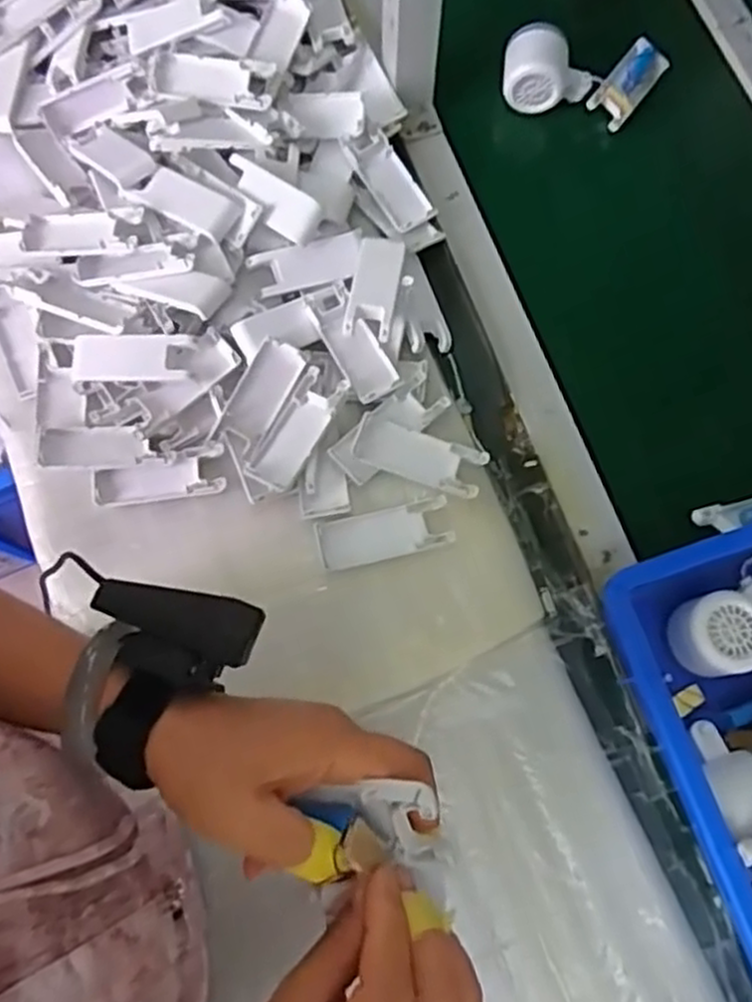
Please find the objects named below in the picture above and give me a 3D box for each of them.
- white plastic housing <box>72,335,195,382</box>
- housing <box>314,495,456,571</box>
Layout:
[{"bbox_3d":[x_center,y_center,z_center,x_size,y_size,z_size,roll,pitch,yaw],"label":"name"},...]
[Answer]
[{"bbox_3d":[-0.196,-0.114,0.598,0.094,0.014,0.036,2,74,0],"label":"white plastic housing"},{"bbox_3d":[0.007,0.026,0.581,0.101,0.004,0.038,-13,74,-4],"label":"housing"}]

